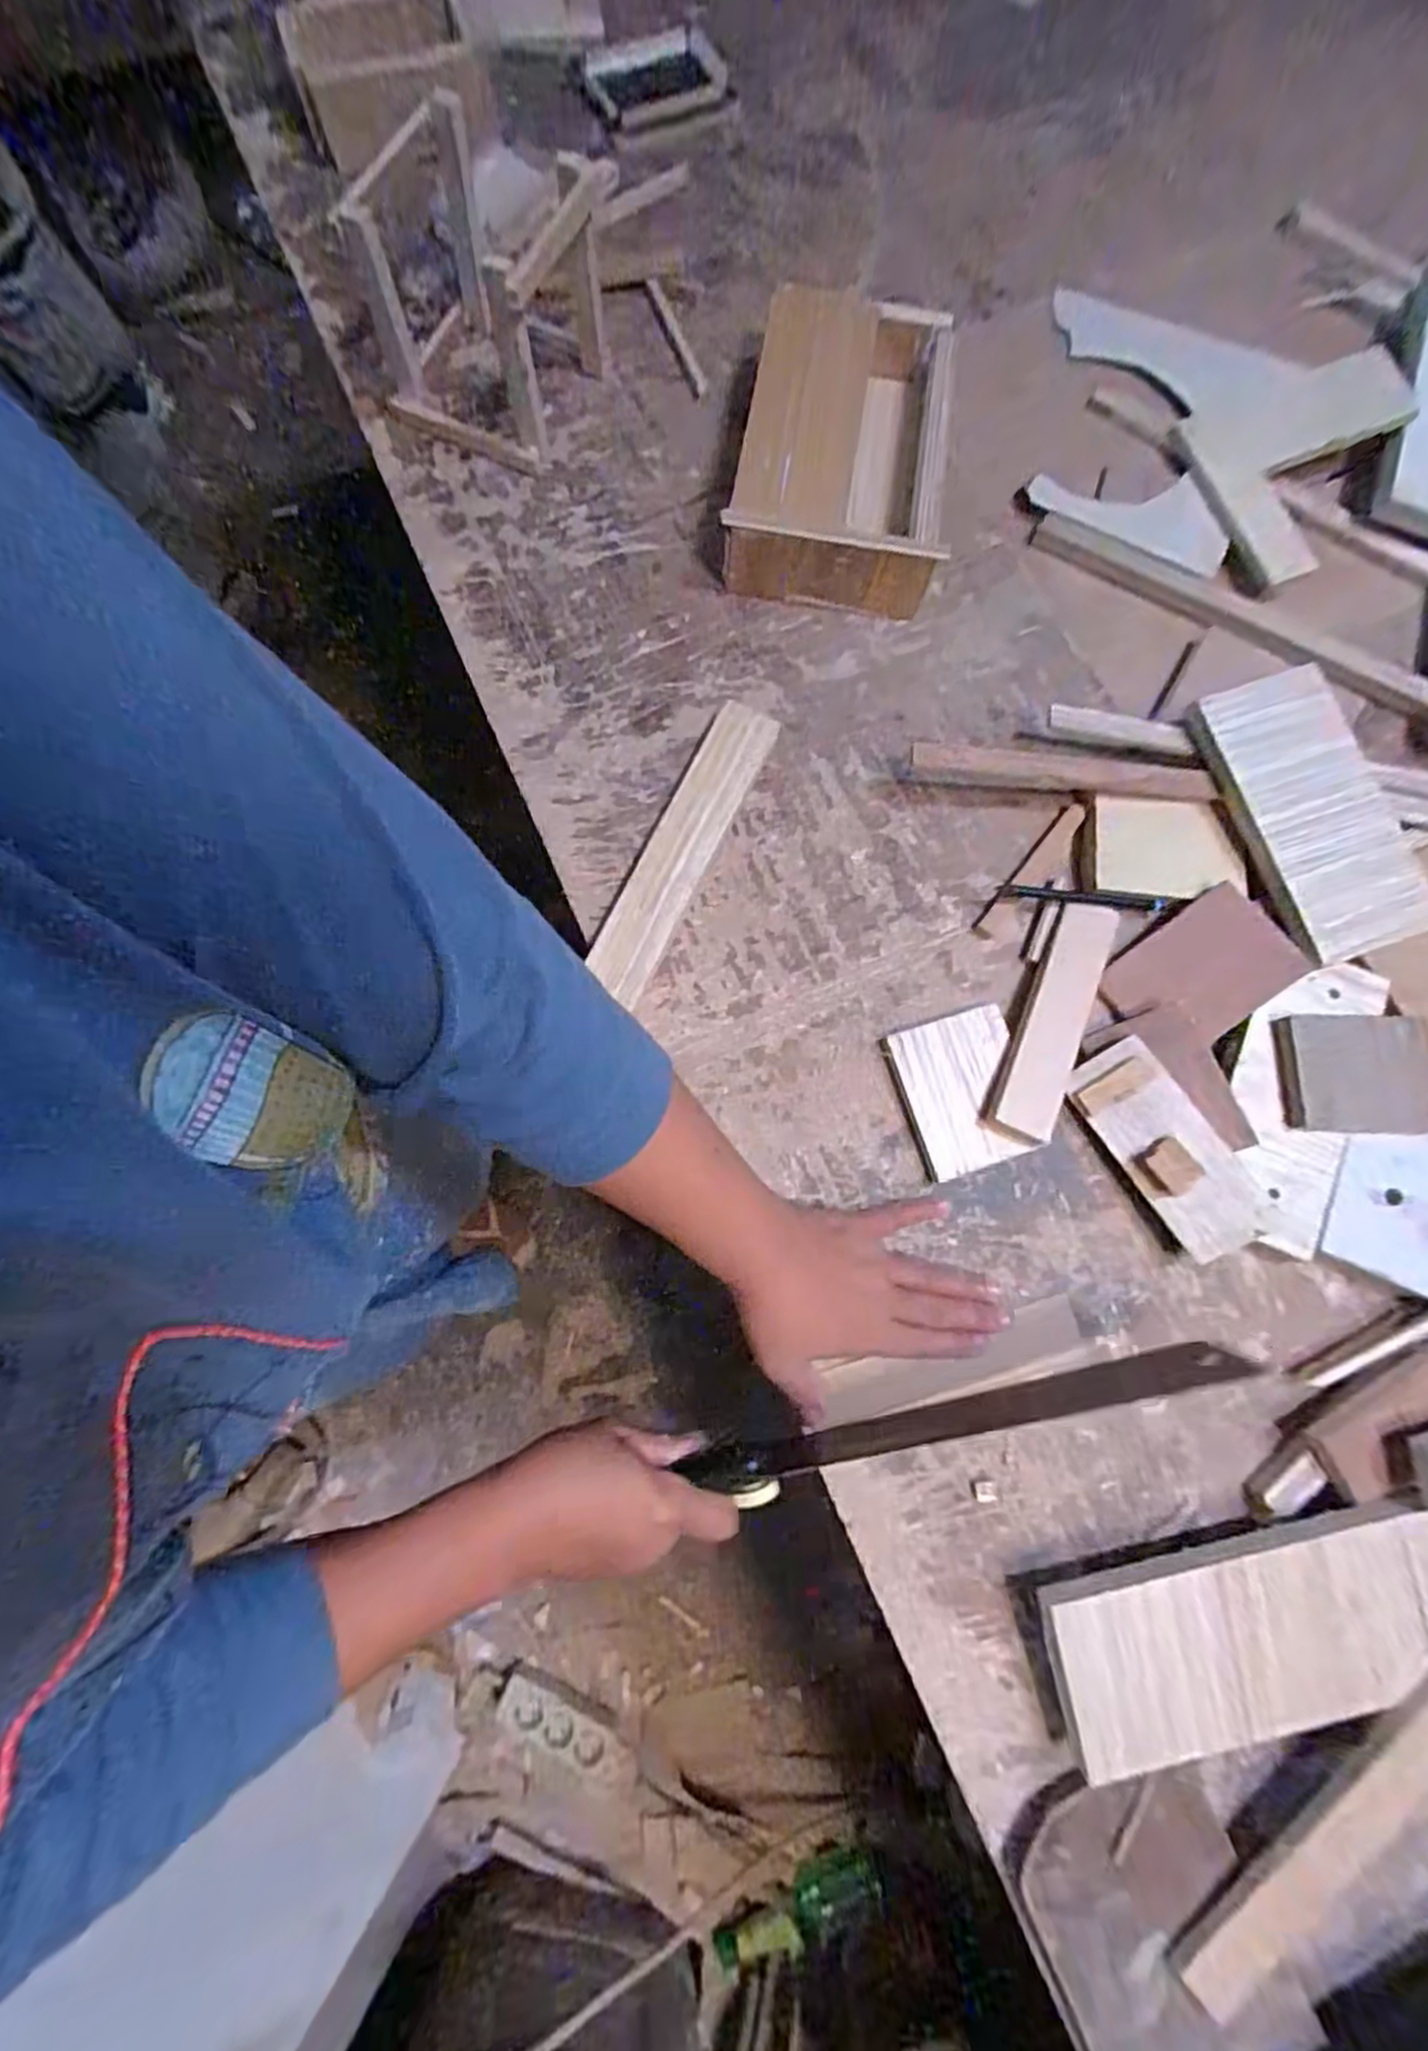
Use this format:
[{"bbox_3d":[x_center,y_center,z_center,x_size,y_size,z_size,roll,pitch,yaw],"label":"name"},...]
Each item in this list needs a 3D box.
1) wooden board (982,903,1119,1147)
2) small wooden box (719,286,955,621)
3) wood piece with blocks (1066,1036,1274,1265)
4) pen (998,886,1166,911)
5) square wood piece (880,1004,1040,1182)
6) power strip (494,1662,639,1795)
[{"bbox_3d":[0.215,-0.005,0.461,0.040,0.012,0.160,25,80,6],"label":"wooden board"},{"bbox_3d":[0.093,-0.420,0.535,0.152,0.077,0.212,6,78,1],"label":"small wooden box"},{"bbox_3d":[0.272,0.074,0.442,0.051,0.015,0.129,-32,80,-6],"label":"wood piece with blocks"},{"bbox_3d":[0.245,-0.085,0.490,0.102,0.008,0.009,9,79,3],"label":"pen"},{"bbox_3d":[0.157,0.042,0.465,0.073,0.013,0.094,-16,79,-3],"label":"square wood piece"},{"bbox_3d":[-0.191,0.934,0.978,0.203,0.036,0.069,29,77,5],"label":"power strip"}]

